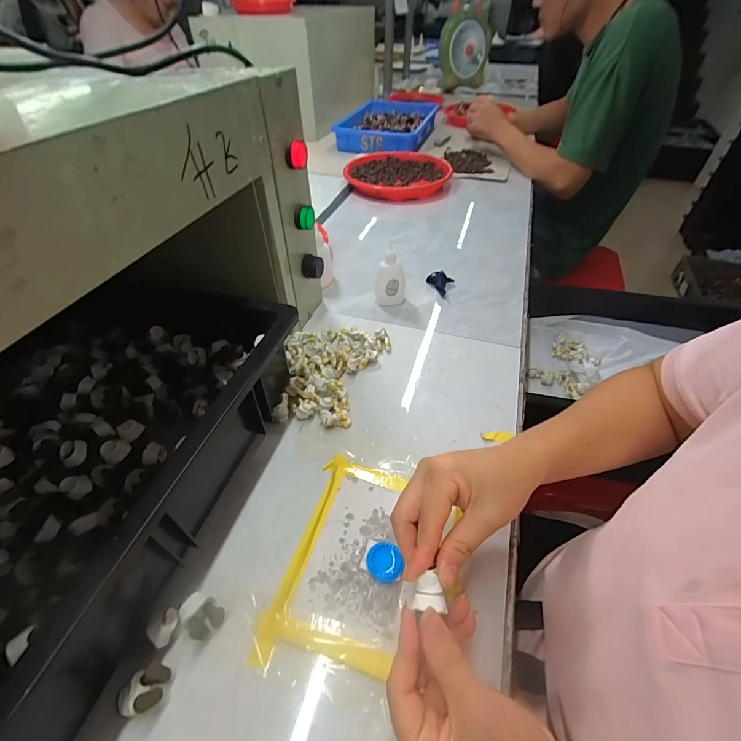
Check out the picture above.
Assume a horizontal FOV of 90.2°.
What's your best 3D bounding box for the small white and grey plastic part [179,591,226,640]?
[{"bbox_3d":[-0.124,0.180,0.271,0.026,0.019,0.023,23,49,21],"label":"small white and grey plastic part"}]

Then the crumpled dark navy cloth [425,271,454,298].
[{"bbox_3d":[0.109,-0.140,0.579,0.043,0.024,0.056,9,46,9],"label":"crumpled dark navy cloth"}]

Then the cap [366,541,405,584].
[{"bbox_3d":[0.012,0.154,0.298,0.028,0.012,0.030,0,45,0],"label":"cap"}]

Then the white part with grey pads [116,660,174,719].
[{"bbox_3d":[-0.149,0.208,0.241,0.028,0.022,0.027,0,45,0],"label":"white part with grey pads"}]

